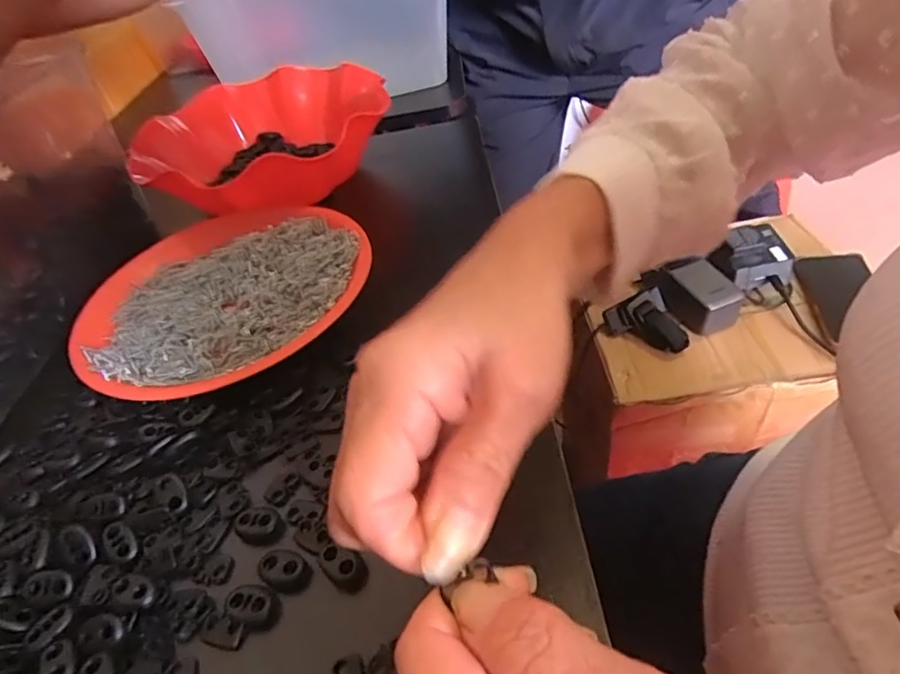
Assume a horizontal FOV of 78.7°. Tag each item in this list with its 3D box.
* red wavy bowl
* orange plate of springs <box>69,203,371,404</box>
[{"bbox_3d":[-0.169,-0.176,0.496,0.209,0.067,0.206,-7,43,7],"label":"red wavy bowl"},{"bbox_3d":[-0.152,-0.033,0.371,0.188,0.030,0.191,-7,43,7],"label":"orange plate of springs"}]

